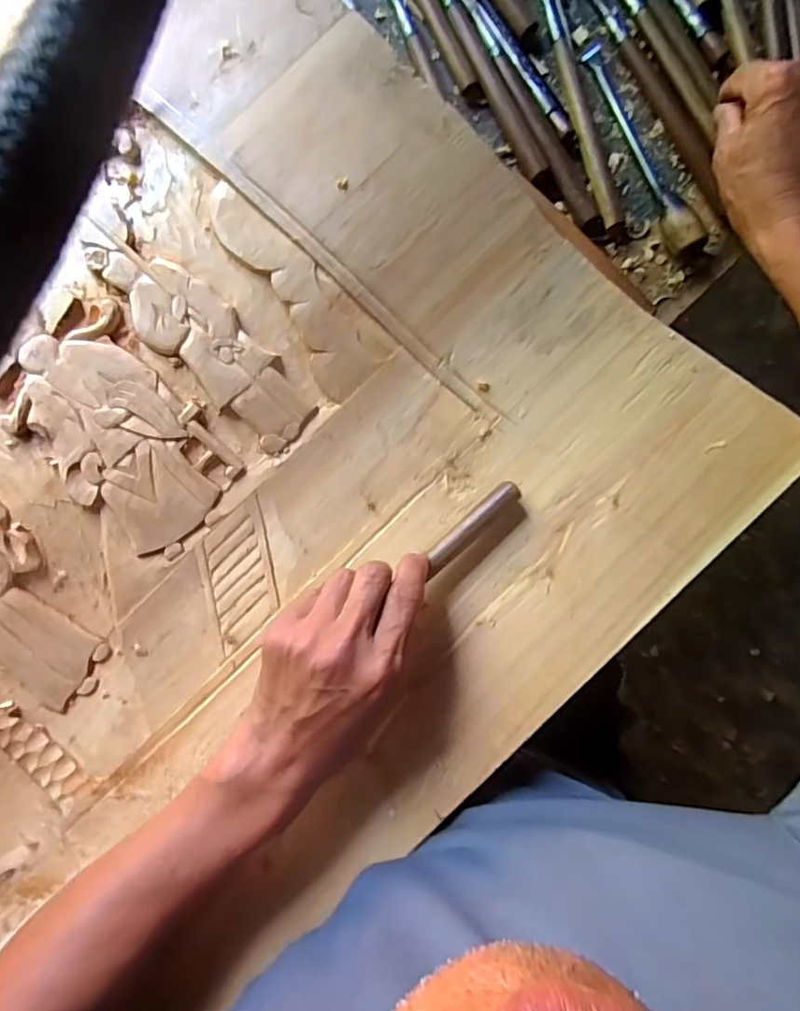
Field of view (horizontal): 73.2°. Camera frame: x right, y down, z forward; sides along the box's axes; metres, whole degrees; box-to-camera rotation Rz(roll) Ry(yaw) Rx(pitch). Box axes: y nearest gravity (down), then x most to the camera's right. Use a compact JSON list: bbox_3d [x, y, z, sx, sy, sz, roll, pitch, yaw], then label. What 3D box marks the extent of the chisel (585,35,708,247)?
[{"bbox_3d":[0.194,-0.289,0.436,0.025,0.028,0.189,-20,81,-4],"label":"chisel"}]

